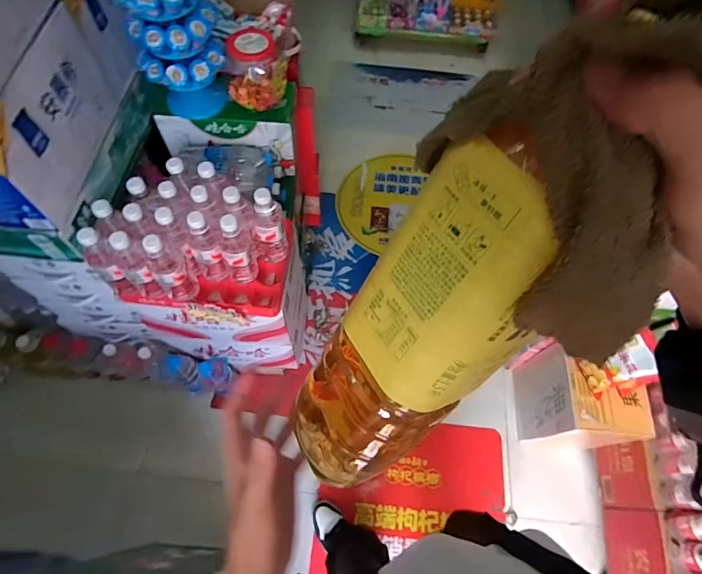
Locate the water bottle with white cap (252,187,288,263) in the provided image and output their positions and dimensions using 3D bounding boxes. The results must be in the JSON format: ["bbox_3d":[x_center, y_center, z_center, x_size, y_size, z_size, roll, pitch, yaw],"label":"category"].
[{"bbox_3d":[-0.175,-0.125,0.909,0.064,0.194,0.055,-10,64,-8],"label":"water bottle with white cap"}]

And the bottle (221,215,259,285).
[{"bbox_3d":[-0.243,-0.075,0.898,0.072,0.229,0.068,-16,65,-10],"label":"bottle"}]

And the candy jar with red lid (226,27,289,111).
[{"bbox_3d":[-0.219,-0.502,0.984,0.137,0.157,0.127,1,63,-2],"label":"candy jar with red lid"}]

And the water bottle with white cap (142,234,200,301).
[{"bbox_3d":[-0.376,-0.041,0.866,0.069,0.202,0.068,-33,69,-18],"label":"water bottle with white cap"}]

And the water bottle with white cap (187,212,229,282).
[{"bbox_3d":[-0.308,-0.075,0.894,0.060,0.225,0.062,-24,67,-14],"label":"water bottle with white cap"}]

